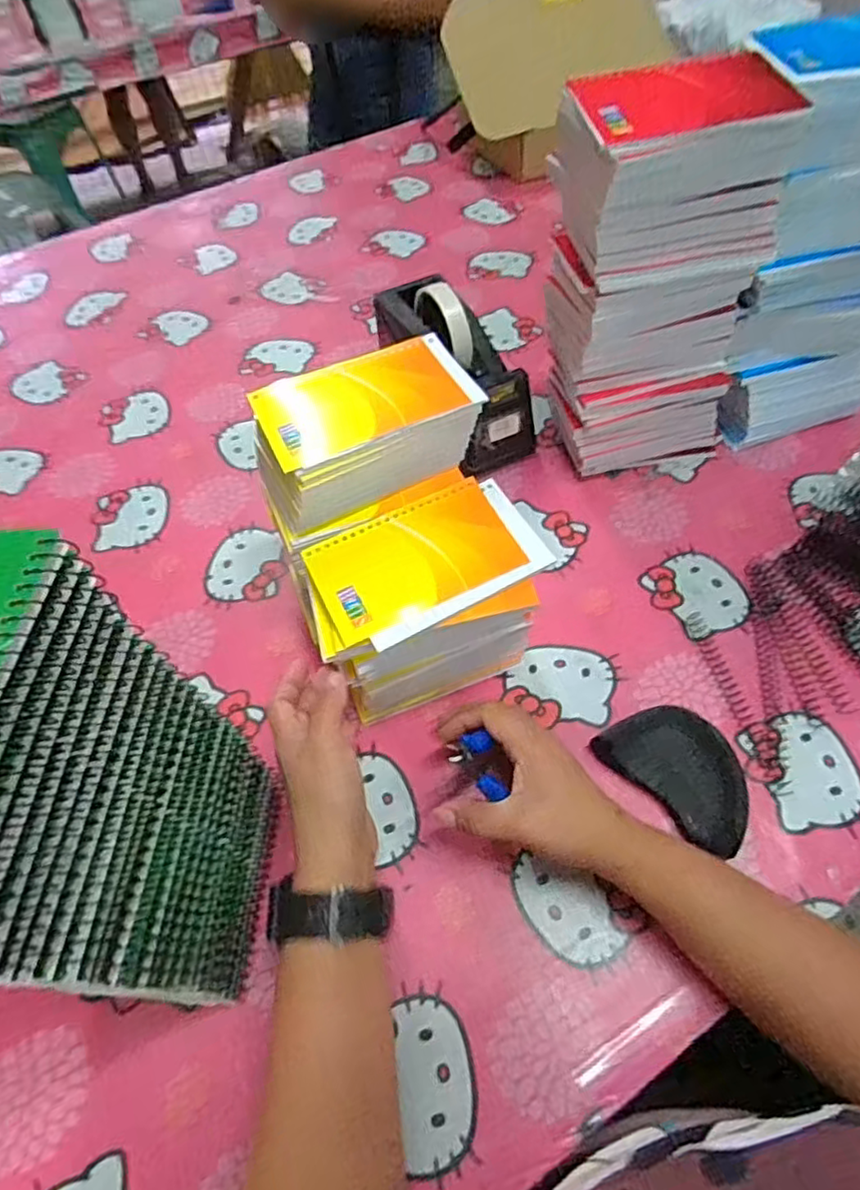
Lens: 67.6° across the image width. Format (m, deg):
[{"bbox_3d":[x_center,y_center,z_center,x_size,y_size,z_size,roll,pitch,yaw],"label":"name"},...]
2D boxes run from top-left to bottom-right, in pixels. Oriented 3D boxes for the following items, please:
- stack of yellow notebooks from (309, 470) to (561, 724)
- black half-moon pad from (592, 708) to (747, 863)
[{"bbox_3d":[-0.003,0.008,0.453,0.150,0.104,0.100,-21,56,-12],"label":"stack of yellow notebooks"},{"bbox_3d":[0.171,0.117,0.432,0.061,0.029,0.103,-36,60,-21],"label":"black half-moon pad"}]

